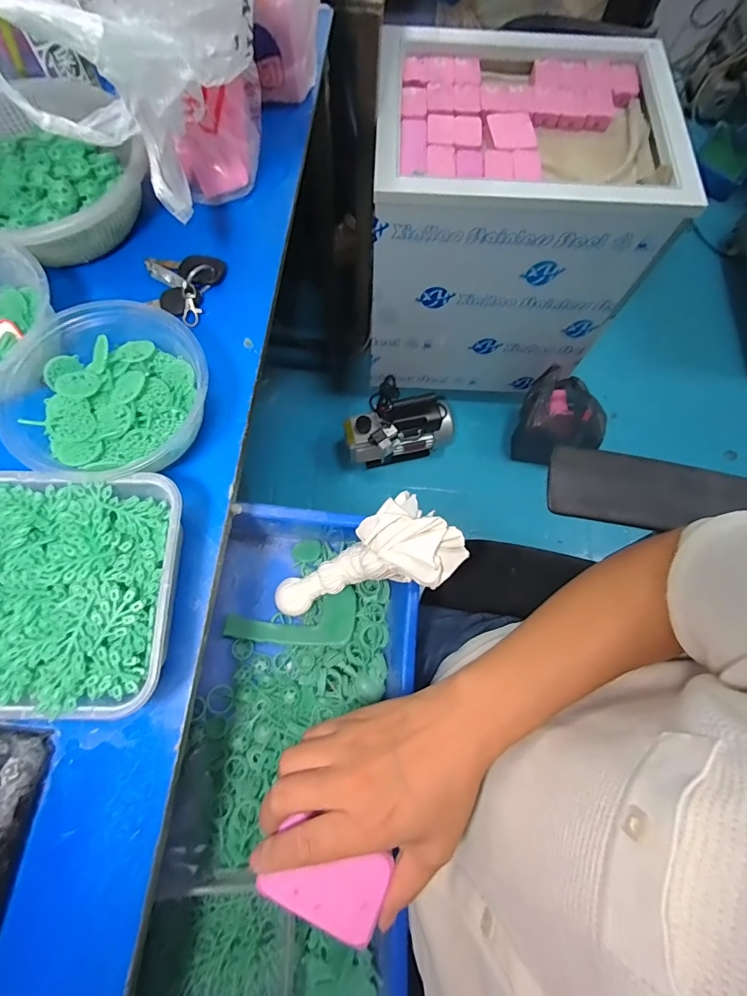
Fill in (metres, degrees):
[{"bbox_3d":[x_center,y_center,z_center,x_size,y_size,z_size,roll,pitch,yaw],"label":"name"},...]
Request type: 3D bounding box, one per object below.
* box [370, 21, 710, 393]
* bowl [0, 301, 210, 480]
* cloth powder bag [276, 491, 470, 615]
[{"bbox_3d":[0.245,-0.562,0.930,0.493,0.494,0.427,-1,72,-2],"label":"box"},{"bbox_3d":[-0.198,-0.071,0.316,0.125,0.061,0.125,1,72,-2],"label":"bowl"},{"bbox_3d":[-0.012,0.060,0.421,0.194,0.048,0.094,-23,73,14],"label":"cloth powder bag"}]

